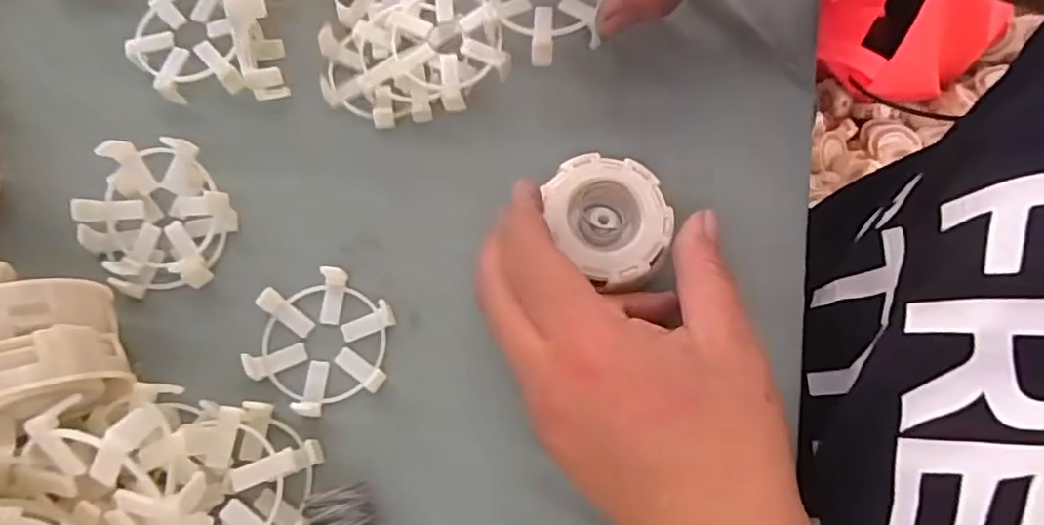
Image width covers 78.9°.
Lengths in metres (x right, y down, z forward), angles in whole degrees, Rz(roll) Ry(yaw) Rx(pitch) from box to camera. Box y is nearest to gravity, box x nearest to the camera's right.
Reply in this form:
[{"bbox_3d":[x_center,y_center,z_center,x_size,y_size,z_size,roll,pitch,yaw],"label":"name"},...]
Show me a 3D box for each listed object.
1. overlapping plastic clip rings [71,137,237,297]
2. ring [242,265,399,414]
[{"bbox_3d":[-0.158,-0.020,0.270,0.057,0.029,0.057,1,71,-2],"label":"overlapping plastic clip rings"},{"bbox_3d":[-0.085,0.032,0.269,0.055,0.009,0.060,1,71,-2],"label":"ring"}]

